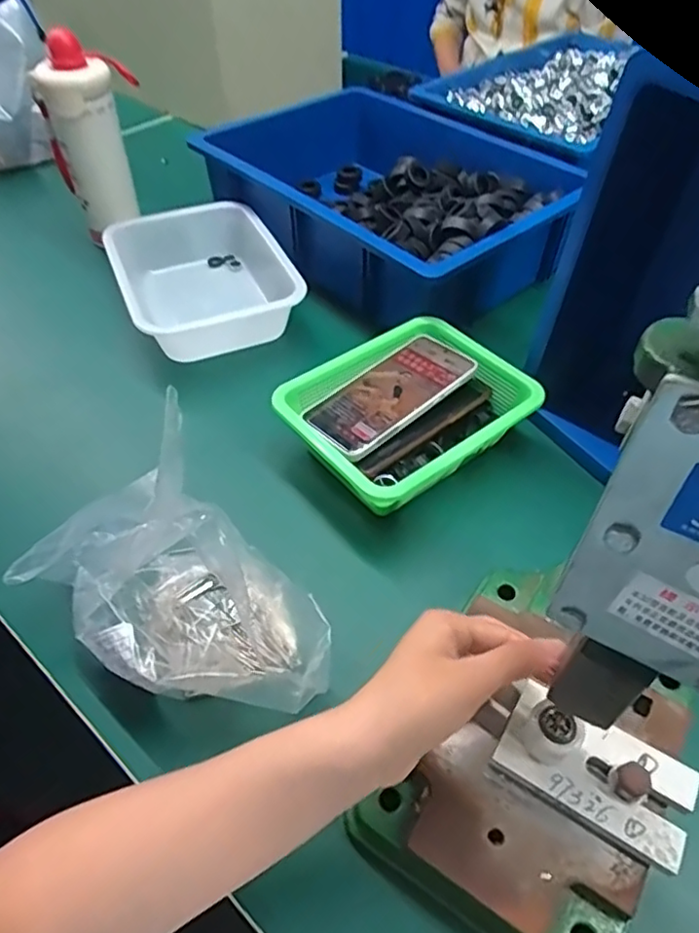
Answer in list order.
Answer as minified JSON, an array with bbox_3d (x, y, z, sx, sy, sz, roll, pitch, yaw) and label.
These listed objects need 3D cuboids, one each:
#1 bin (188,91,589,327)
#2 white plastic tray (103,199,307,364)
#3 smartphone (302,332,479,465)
[{"bbox_3d":[0.029,-0.342,0.787,0.319,0.114,0.445,-31,56,-26],"label":"bin"},{"bbox_3d":[-0.174,-0.220,0.723,0.181,0.069,0.220,-18,52,-17],"label":"white plastic tray"},{"bbox_3d":[0.037,-0.068,0.568,0.157,0.015,0.078,-35,50,-22],"label":"smartphone"}]

